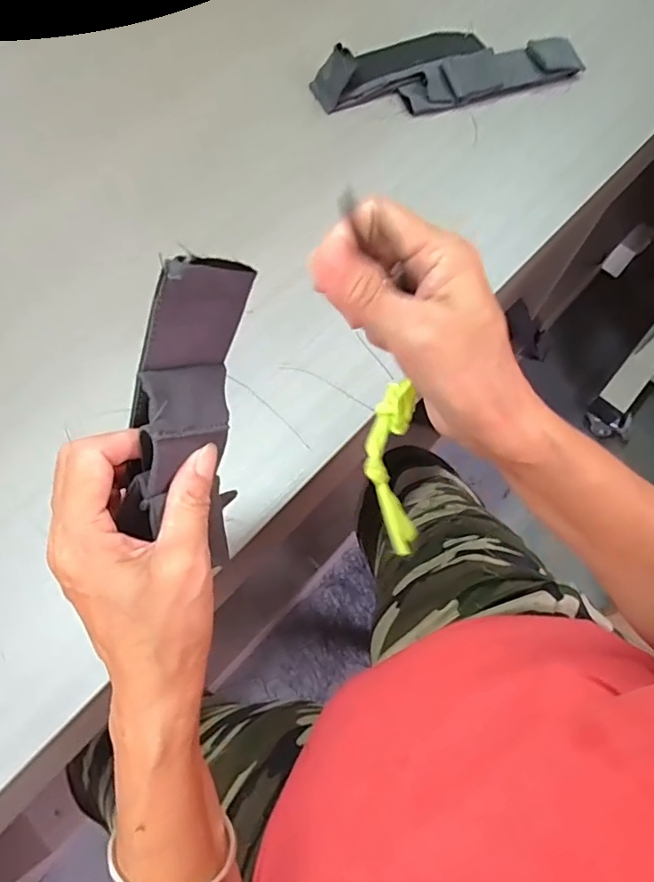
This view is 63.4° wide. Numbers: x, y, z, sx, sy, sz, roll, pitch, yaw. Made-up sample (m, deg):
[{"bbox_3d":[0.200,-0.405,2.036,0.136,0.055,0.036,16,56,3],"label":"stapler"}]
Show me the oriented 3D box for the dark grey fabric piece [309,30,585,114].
[{"bbox_3d":[0.127,-0.393,0.553,0.278,0.034,0.095,-18,70,-8],"label":"dark grey fabric piece"}]

